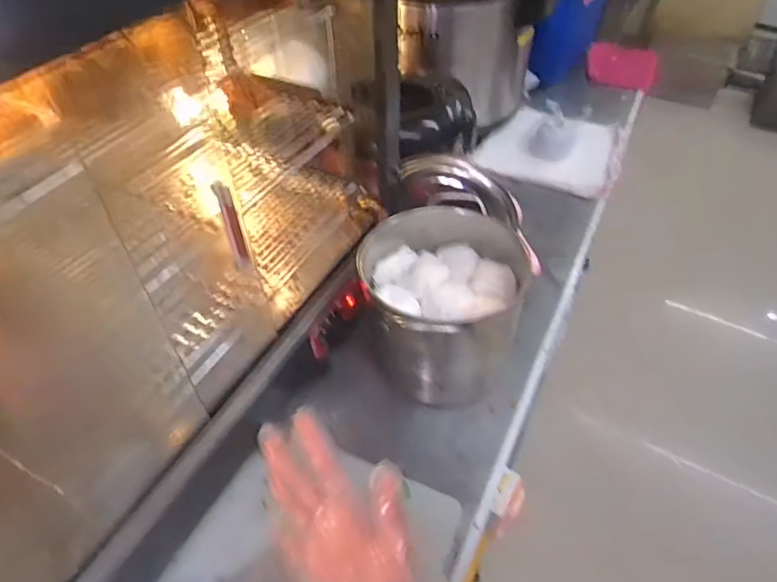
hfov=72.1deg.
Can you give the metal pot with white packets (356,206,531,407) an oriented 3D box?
[{"bbox_3d":[0.080,0.015,0.749,0.213,0.171,0.215,0,47,0],"label":"metal pot with white packets"}]

